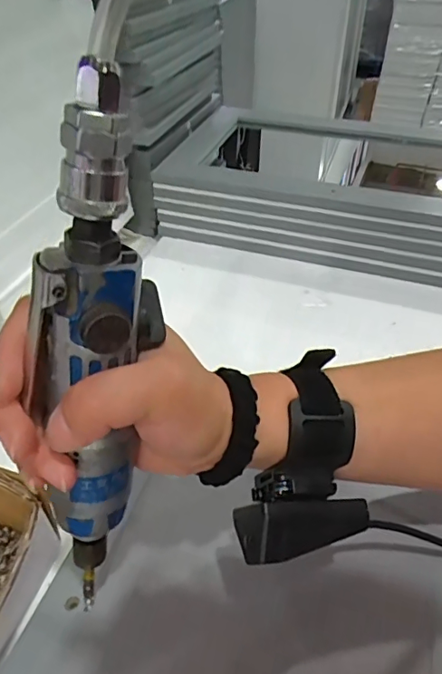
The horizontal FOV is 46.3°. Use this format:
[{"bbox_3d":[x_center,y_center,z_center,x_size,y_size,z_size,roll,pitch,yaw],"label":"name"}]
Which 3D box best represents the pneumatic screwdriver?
[{"bbox_3d":[-0.052,0.015,0.216,0.038,0.227,0.038,11,28,7],"label":"pneumatic screwdriver"}]

